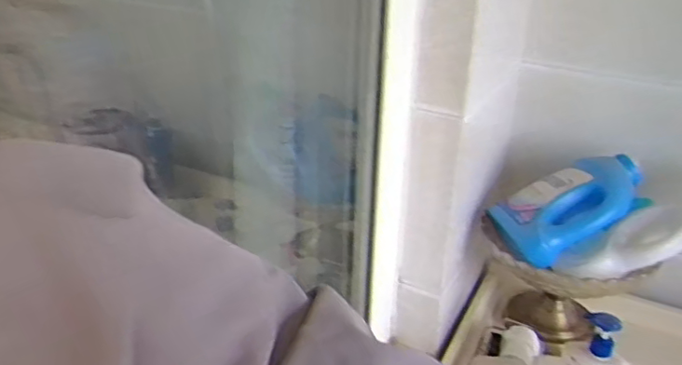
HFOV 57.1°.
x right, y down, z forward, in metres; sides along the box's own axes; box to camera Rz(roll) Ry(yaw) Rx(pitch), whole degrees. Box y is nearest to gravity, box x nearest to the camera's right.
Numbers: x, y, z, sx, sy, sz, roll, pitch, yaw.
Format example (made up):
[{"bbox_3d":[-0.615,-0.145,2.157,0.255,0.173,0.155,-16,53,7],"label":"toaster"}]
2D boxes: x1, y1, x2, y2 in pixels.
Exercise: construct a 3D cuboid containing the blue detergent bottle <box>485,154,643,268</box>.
[{"bbox_3d":[0.384,0.030,1.056,0.252,0.092,0.142,-27,35,-13],"label":"blue detergent bottle"}]

